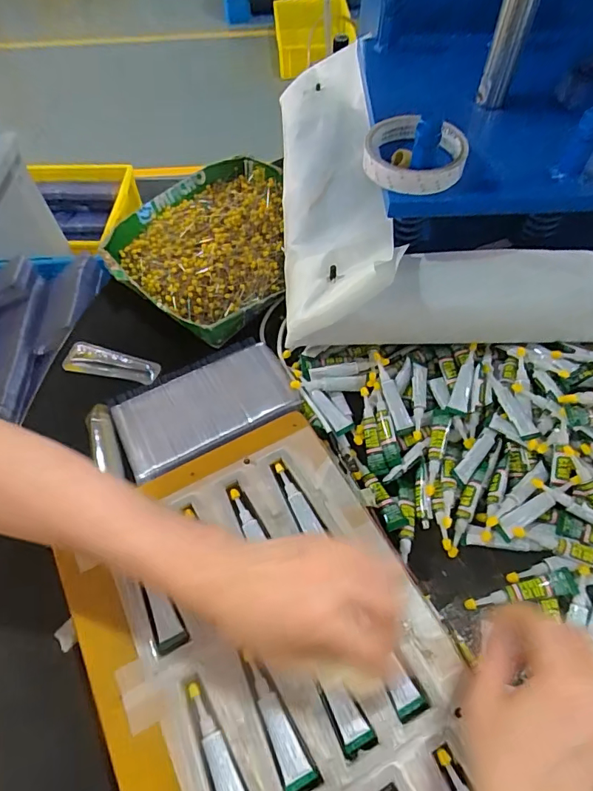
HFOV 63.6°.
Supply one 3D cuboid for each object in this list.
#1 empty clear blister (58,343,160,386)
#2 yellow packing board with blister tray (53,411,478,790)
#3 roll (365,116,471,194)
[{"bbox_3d":[-0.193,-0.032,0.498,0.101,0.019,0.034,15,60,11],"label":"empty clear blister"},{"bbox_3d":[-0.004,0.202,0.319,0.228,0.033,0.374,-27,64,-10],"label":"yellow packing board with blister tray"},{"bbox_3d":[0.107,-0.215,0.428,0.086,0.024,0.090,-1,59,1],"label":"roll"}]

